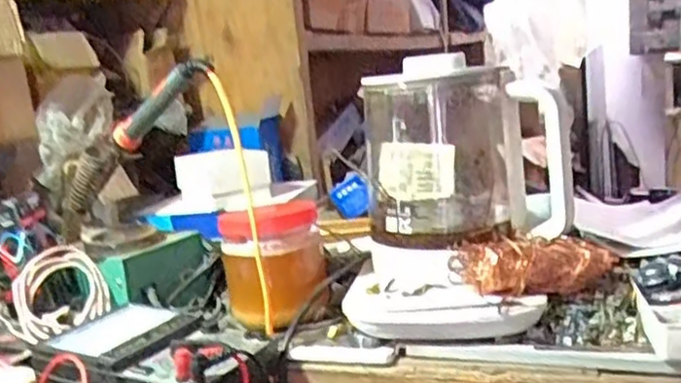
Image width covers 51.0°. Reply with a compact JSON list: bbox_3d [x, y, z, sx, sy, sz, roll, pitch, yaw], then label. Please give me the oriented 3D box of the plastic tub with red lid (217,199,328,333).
[{"bbox_3d":[-0.061,0.065,0.660,0.095,0.100,0.082,-7,11,-5],"label":"plastic tub with red lid"}]

